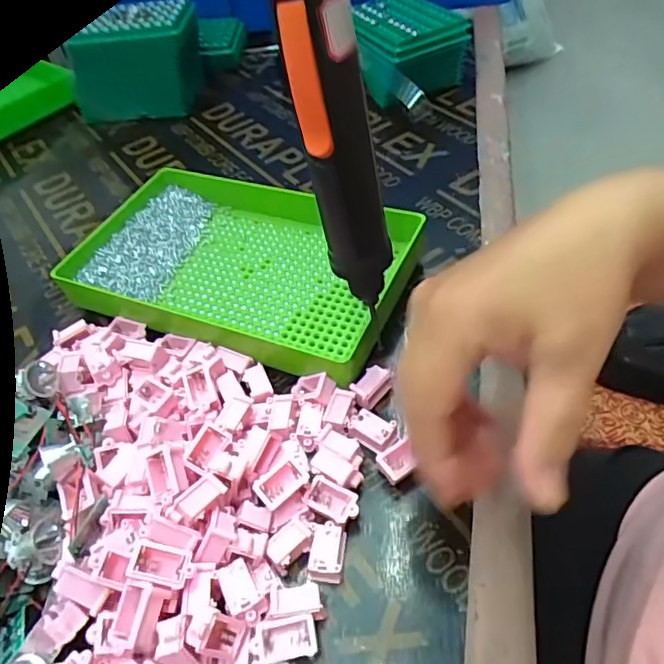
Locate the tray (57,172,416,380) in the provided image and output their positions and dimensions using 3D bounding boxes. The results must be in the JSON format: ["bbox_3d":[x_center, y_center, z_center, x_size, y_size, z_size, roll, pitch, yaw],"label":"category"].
[{"bbox_3d":[-0.073,-0.060,0.440,0.257,0.031,0.155,15,52,20],"label":"tray"}]

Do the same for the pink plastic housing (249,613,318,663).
[{"bbox_3d":[-0.023,0.148,0.273,0.030,0.014,0.018,-11,48,-2],"label":"pink plastic housing"}]

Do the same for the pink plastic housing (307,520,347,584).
[{"bbox_3d":[-0.002,0.117,0.299,0.017,0.013,0.031,1,49,9],"label":"pink plastic housing"}]

